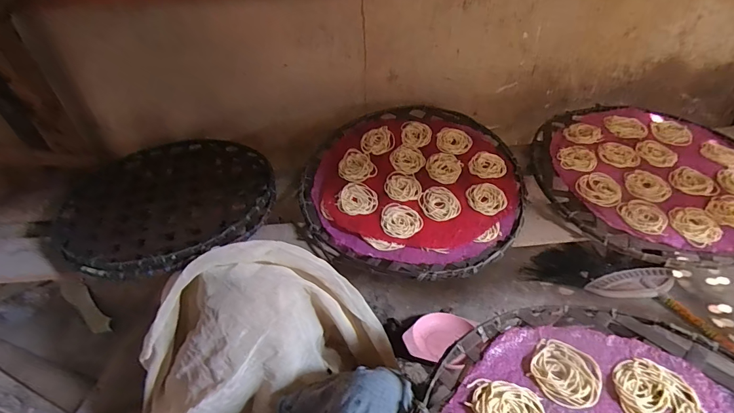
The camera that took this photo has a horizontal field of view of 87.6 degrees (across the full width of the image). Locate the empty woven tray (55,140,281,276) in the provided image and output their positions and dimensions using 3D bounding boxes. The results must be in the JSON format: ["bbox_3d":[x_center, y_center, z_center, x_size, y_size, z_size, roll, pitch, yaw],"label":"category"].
[{"bbox_3d":[-0.353,-0.006,0.674,0.372,0.041,0.396,-23,43,-20],"label":"empty woven tray"}]

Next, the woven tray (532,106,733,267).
[{"bbox_3d":[0.508,-0.059,0.687,0.380,0.063,0.377,11,42,19],"label":"woven tray"}]

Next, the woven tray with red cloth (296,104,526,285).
[{"bbox_3d":[0.084,-0.054,0.711,0.382,0.079,0.395,10,42,18],"label":"woven tray with red cloth"}]

